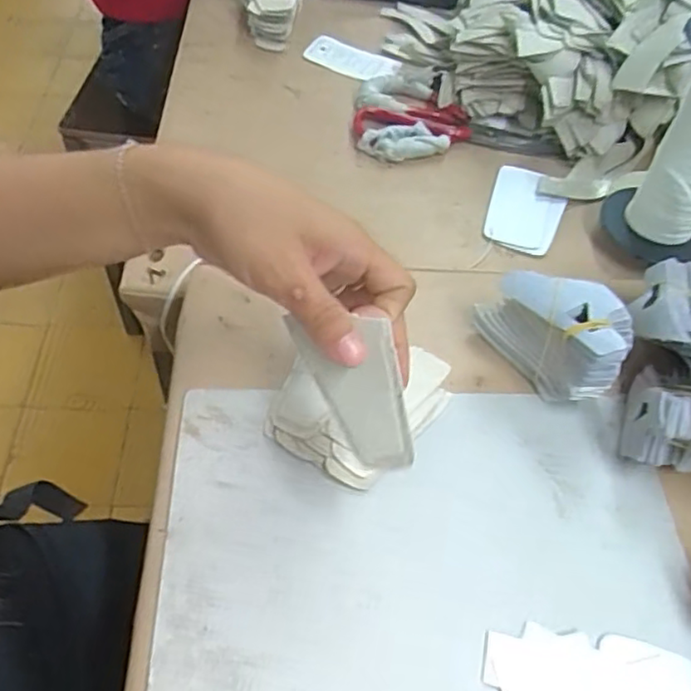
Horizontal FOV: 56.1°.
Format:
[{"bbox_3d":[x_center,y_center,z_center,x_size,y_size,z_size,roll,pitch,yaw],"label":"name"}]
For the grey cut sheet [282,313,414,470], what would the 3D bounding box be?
[{"bbox_3d":[0.002,0.025,0.323,0.055,0.077,0.007,-2,19,28],"label":"grey cut sheet"}]

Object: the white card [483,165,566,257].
[{"bbox_3d":[0.167,-0.129,0.602,0.067,0.006,0.103,21,55,9],"label":"white card"}]

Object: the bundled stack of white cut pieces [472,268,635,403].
[{"bbox_3d":[0.136,-0.009,0.432,0.098,0.074,0.048,35,59,19],"label":"bundled stack of white cut pieces"}]

